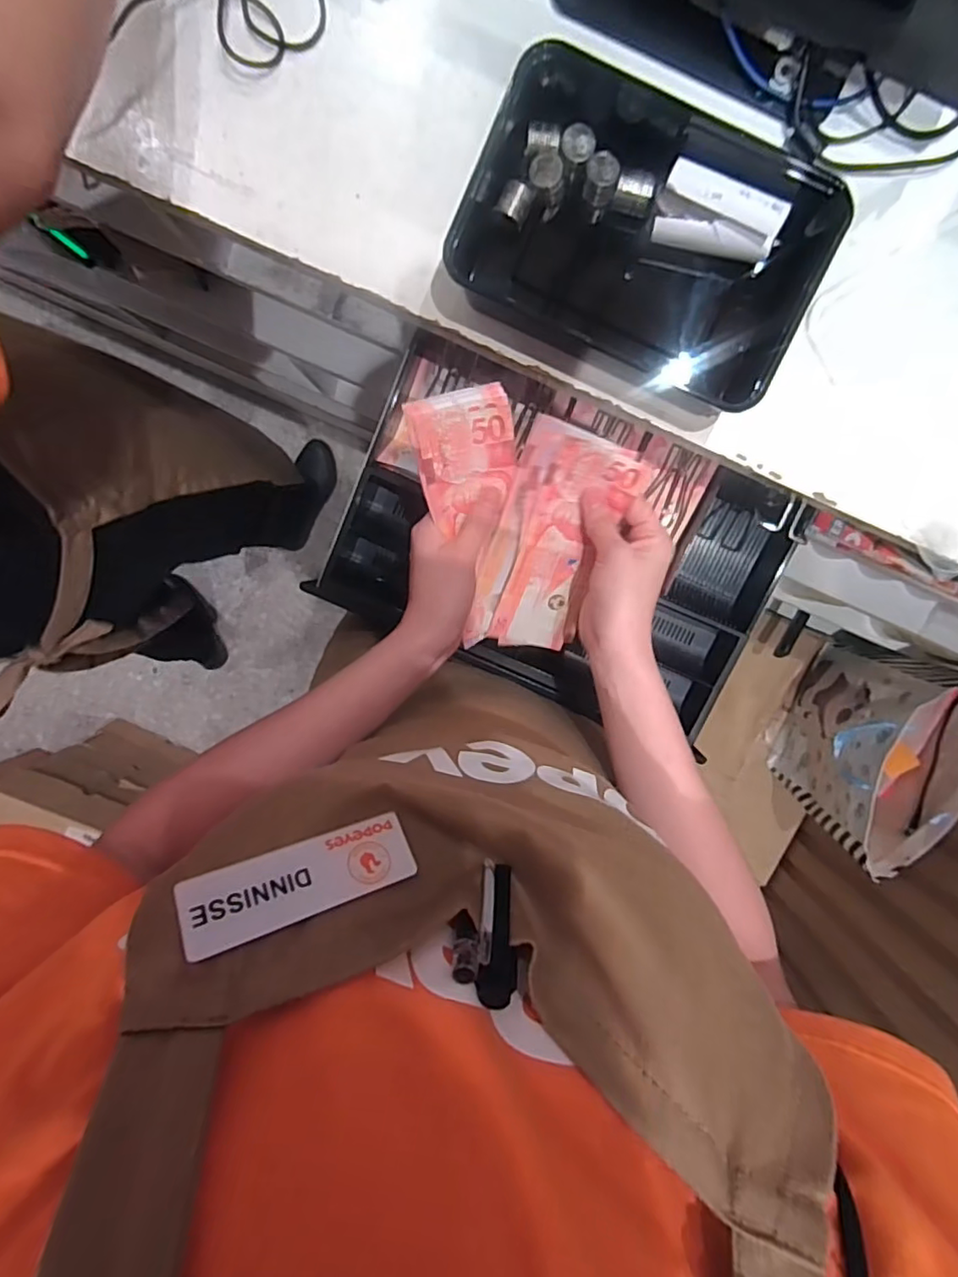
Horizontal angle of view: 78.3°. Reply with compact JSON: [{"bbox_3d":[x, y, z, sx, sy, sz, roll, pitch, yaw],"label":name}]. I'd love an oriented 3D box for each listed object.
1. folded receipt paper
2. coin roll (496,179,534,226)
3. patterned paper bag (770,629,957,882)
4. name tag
[{"bbox_3d":[0.161,-0.281,0.392,0.083,0.016,0.043,19,142,0],"label":"folded receipt paper"},{"bbox_3d":[0.025,-0.304,0.411,0.020,0.016,0.022,24,97,-2],"label":"coin roll"},{"bbox_3d":[0.646,0.174,1.001,0.156,0.313,0.320,28,97,-2],"label":"patterned paper bag"},{"bbox_3d":[-0.058,0.080,0.197,0.074,0.004,0.025,-11,57,-30],"label":"name tag"}]

